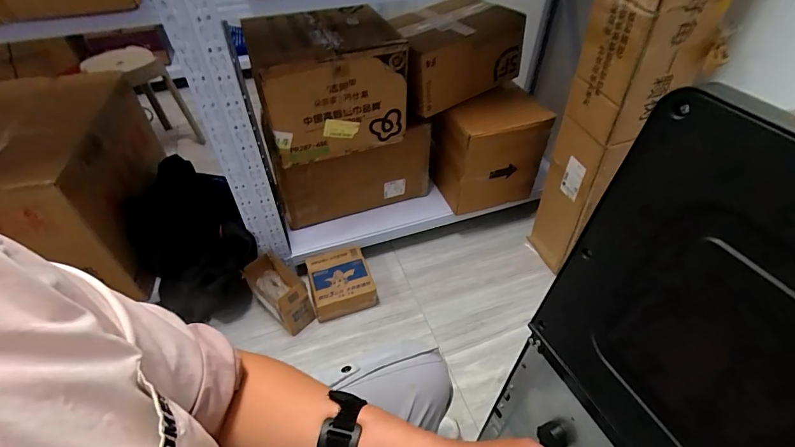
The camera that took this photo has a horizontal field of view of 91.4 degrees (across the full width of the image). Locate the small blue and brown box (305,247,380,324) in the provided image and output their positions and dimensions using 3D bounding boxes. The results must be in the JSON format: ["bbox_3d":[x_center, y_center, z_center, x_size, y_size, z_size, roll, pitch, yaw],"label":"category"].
[{"bbox_3d":[-0.188,0.205,1.312,0.203,0.104,0.215,-13,47,-12],"label":"small blue and brown box"}]

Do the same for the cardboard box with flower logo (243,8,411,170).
[{"bbox_3d":[-0.215,-0.426,1.143,0.380,0.312,0.353,-17,48,-16],"label":"cardboard box with flower logo"}]

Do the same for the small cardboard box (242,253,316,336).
[{"bbox_3d":[-0.368,0.227,1.238,0.204,0.178,0.114,32,54,27],"label":"small cardboard box"}]

